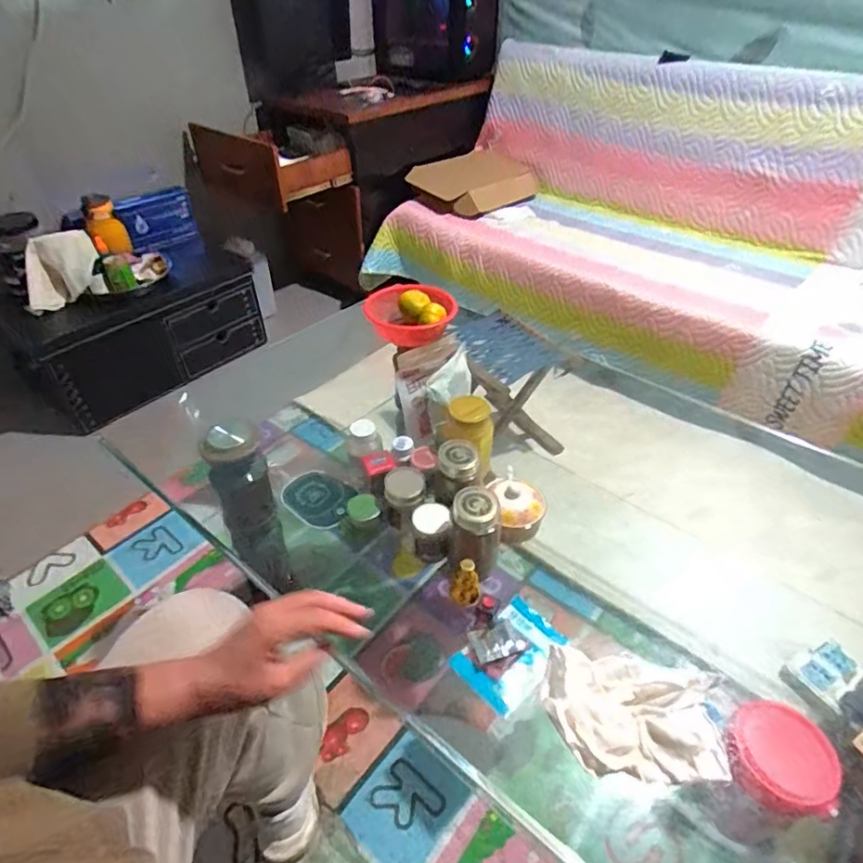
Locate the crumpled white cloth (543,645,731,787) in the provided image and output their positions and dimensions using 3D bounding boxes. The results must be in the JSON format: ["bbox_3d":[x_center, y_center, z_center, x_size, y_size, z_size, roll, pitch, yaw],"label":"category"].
[{"bbox_3d":[0.187,0.260,0.506,0.153,0.027,0.110,4,42,6],"label":"crumpled white cloth"}]

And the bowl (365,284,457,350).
[{"bbox_3d":[-0.042,-0.227,1.054,0.174,0.064,0.149,-4,42,-2],"label":"bowl"}]

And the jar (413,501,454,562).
[{"bbox_3d":[-0.001,0.161,0.879,0.062,0.085,0.060,-4,42,-3],"label":"jar"}]

